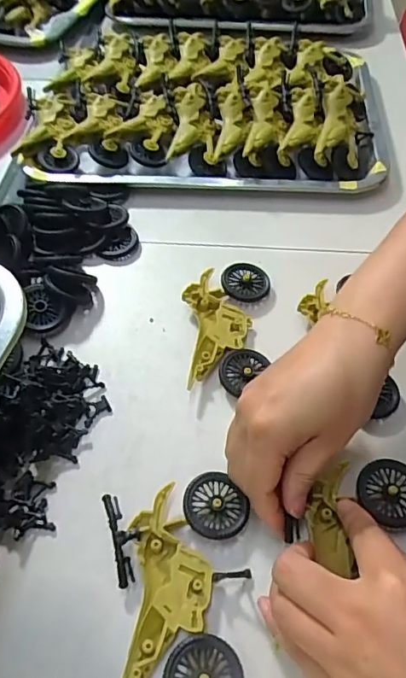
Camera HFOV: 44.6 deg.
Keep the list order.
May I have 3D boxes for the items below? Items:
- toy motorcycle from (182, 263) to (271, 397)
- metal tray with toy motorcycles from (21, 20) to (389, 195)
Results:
[{"bbox_3d":[0.016,-0.011,0.369,0.060,0.016,0.113,5,54,3],"label":"toy motorcycle"},{"bbox_3d":[0.002,-0.242,0.516,0.355,0.059,0.236,2,54,1],"label":"metal tray with toy motorcycles"}]

